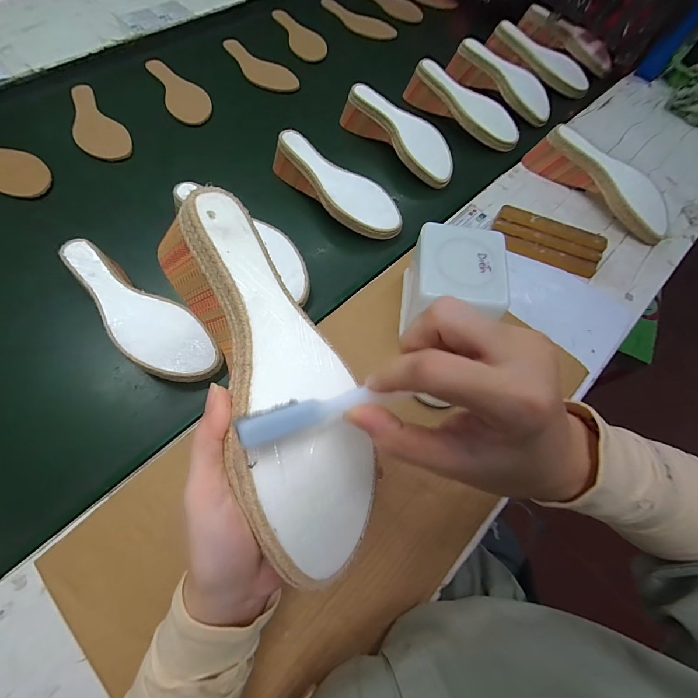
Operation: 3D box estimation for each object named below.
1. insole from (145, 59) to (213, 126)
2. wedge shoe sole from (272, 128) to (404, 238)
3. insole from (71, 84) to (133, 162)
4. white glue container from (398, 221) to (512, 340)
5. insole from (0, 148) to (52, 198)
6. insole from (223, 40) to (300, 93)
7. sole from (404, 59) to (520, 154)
[{"bbox_3d":[-0.335,-0.518,0.669,0.079,0.006,0.229,-25,67,-15],"label":"insole"},{"bbox_3d":[-0.023,-0.258,0.537,0.232,0.069,0.090,42,68,16],"label":"wedge shoe sole"},{"bbox_3d":[-0.467,-0.411,0.608,0.080,0.008,0.227,-37,71,-19],"label":"insole"},{"bbox_3d":[0.120,-0.071,0.405,0.100,0.105,0.107,10,63,1],"label":"white glue container"},{"bbox_3d":[-0.584,-0.315,0.560,0.229,0.008,0.081,32,66,12],"label":"insole"},{"bbox_3d":[-0.203,-0.605,0.716,0.230,0.011,0.070,42,68,16],"label":"insole"},{"bbox_3d":[0.218,-0.467,0.635,0.247,0.055,0.072,42,68,16],"label":"sole"}]

